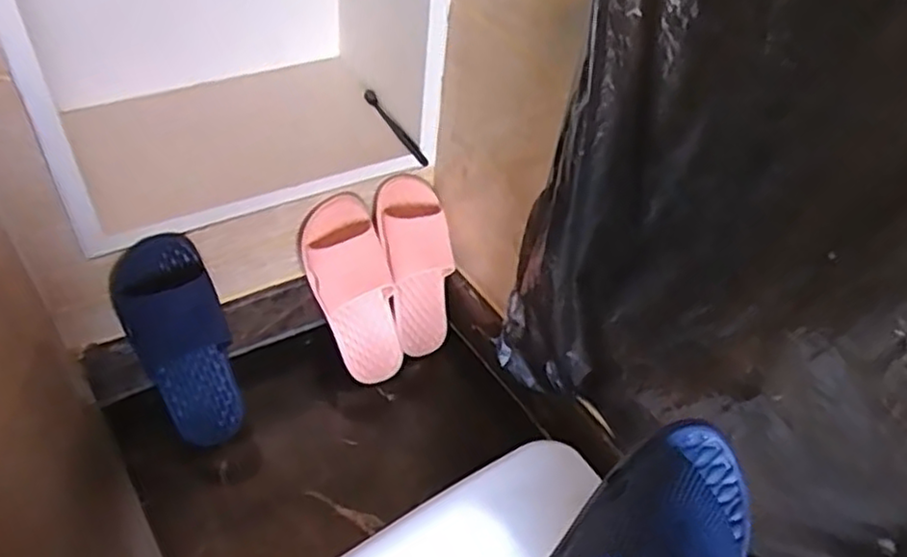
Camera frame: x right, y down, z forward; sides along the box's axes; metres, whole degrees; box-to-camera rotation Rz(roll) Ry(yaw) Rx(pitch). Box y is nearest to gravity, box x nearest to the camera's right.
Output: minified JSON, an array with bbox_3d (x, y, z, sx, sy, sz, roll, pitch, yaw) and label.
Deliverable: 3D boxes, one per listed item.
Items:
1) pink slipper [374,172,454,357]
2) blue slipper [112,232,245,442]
[{"bbox_3d":[-0.049,-0.012,0.980,0.097,0.252,0.059,-14,22,-19],"label":"pink slipper"},{"bbox_3d":[-0.337,0.080,0.871,0.113,0.277,0.061,-19,27,-23],"label":"blue slipper"}]

